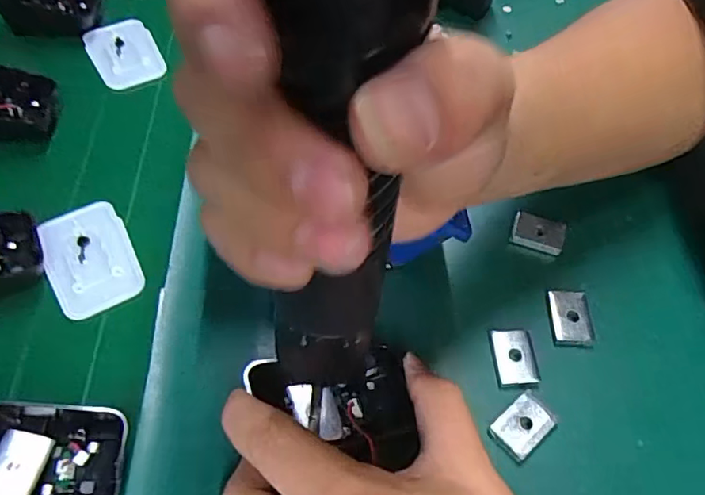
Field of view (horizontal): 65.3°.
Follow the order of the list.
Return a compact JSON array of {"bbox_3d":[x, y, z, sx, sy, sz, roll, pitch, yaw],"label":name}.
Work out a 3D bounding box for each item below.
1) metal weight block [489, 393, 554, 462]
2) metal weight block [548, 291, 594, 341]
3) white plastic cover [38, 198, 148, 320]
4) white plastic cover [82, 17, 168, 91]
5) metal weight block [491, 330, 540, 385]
[{"bbox_3d":[0.077,0.081,0.251,0.029,0.004,0.019,-35,65,-23],"label":"metal weight block"},{"bbox_3d":[0.112,0.035,0.284,0.019,0.006,0.027,4,57,-1],"label":"metal weight block"},{"bbox_3d":[-0.143,0.005,0.299,0.043,0.005,0.067,-24,61,-17],"label":"white plastic cover"},{"bbox_3d":[-0.162,-0.139,0.390,0.045,0.004,0.068,-26,62,-18],"label":"white plastic cover"},{"bbox_3d":[0.080,0.053,0.270,0.018,0.004,0.028,-2,57,-5],"label":"metal weight block"}]

